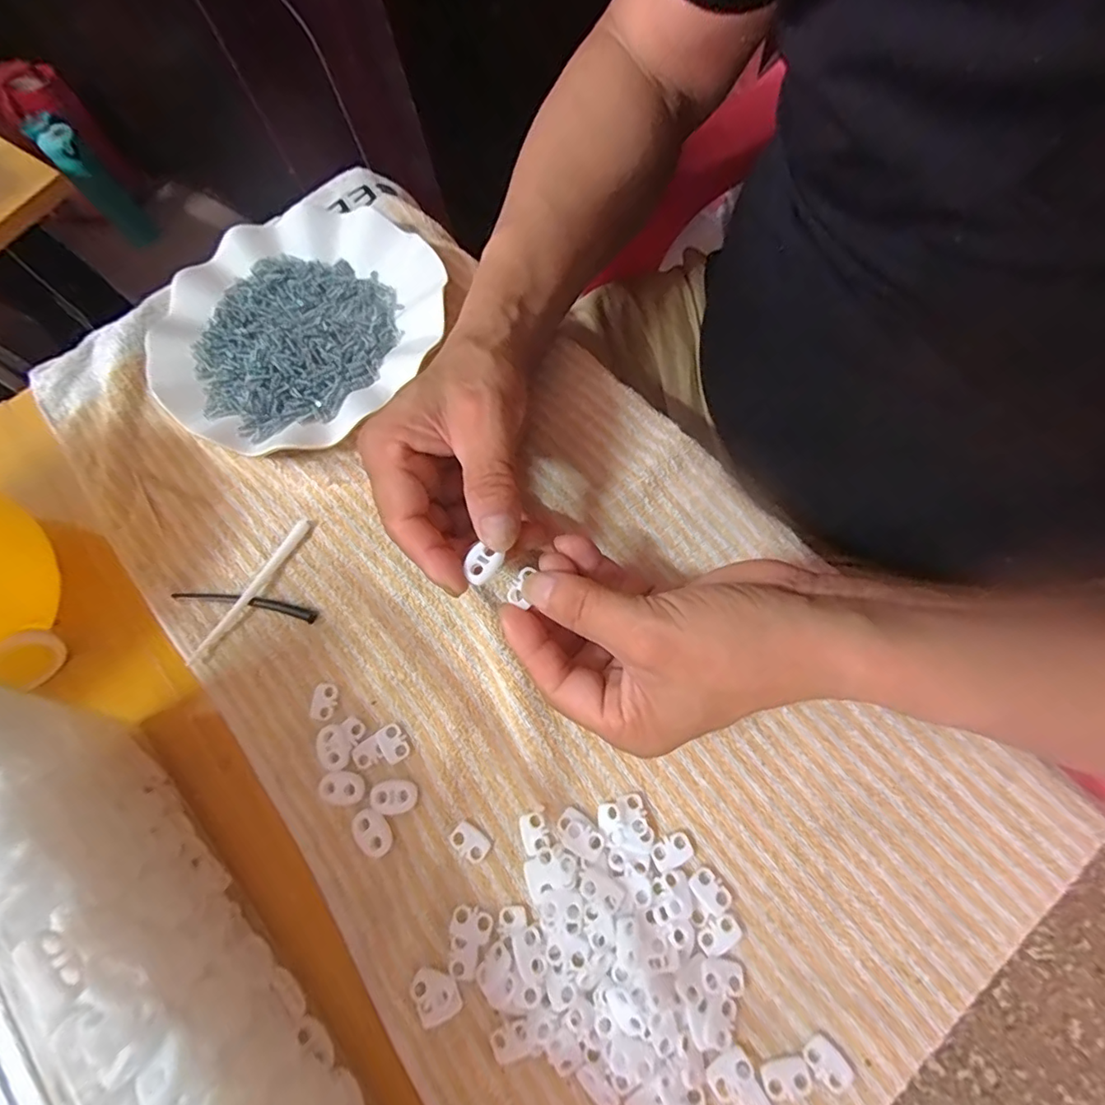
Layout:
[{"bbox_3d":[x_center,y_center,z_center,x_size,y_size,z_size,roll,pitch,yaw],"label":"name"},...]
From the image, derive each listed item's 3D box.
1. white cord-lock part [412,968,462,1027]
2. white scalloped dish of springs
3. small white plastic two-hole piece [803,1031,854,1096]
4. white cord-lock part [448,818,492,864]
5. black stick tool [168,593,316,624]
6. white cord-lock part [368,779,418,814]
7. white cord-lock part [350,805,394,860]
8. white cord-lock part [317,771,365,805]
[{"bbox_3d":[-0.051,0.189,0.238,0.018,0.004,0.020,-29,70,-5],"label":"white cord-lock part"},{"bbox_3d":[-0.167,-0.146,0.361,0.168,0.040,0.175,0,68,-1],"label":"white scalloped dish of springs"},{"bbox_3d":[0.110,0.203,0.221,0.013,0.004,0.018,-43,72,-10],"label":"small white plastic two-hole piece"},{"bbox_3d":[-0.038,0.134,0.258,0.019,0.004,0.012,34,77,16],"label":"white cord-lock part"},{"bbox_3d":[-0.171,0.027,0.307,0.085,0.004,0.008,8,72,8],"label":"black stick tool"},{"bbox_3d":[-0.077,0.117,0.266,0.024,0.004,0.014,-4,70,4],"label":"white cord-lock part"},{"bbox_3d":[-0.085,0.132,0.261,0.016,0.004,0.021,-40,72,-9],"label":"white cord-lock part"},{"bbox_3d":[-0.103,0.114,0.270,0.023,0.004,0.014,0,71,6],"label":"white cord-lock part"}]

